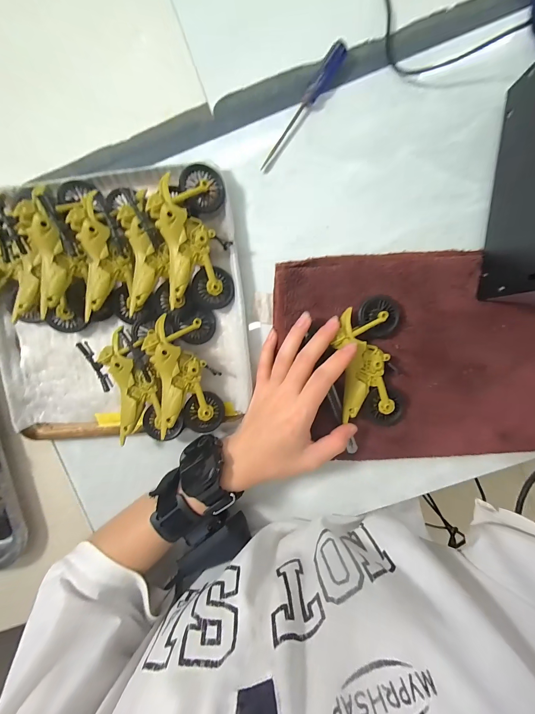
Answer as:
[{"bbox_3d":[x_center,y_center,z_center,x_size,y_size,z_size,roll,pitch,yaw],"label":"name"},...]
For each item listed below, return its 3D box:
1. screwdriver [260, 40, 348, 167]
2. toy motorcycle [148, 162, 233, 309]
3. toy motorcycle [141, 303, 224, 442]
[{"bbox_3d":[0.031,-0.224,0.251,0.014,0.015,0.115,38,95,-3],"label":"screwdriver"},{"bbox_3d":[-0.064,-0.104,0.248,0.055,0.041,0.116,-7,95,1],"label":"toy motorcycle"},{"bbox_3d":[-0.077,0.014,0.259,0.063,0.036,0.115,-6,95,1],"label":"toy motorcycle"}]

